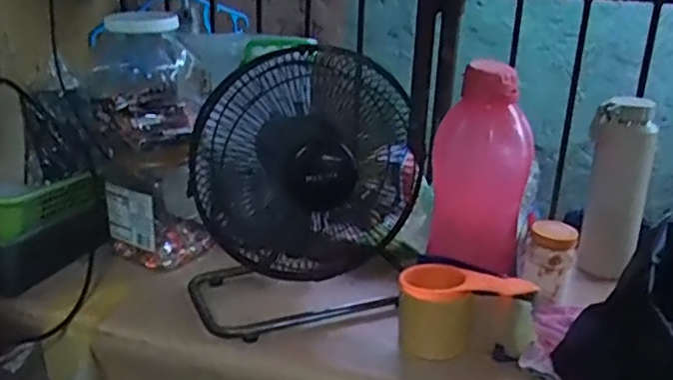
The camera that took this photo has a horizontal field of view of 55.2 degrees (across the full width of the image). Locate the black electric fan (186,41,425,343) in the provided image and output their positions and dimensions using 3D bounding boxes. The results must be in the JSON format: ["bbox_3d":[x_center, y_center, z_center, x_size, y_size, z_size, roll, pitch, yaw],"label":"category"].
[{"bbox_3d":[-0.039,-0.014,0.784,0.260,0.306,0.224,2,21,0],"label":"black electric fan"}]

